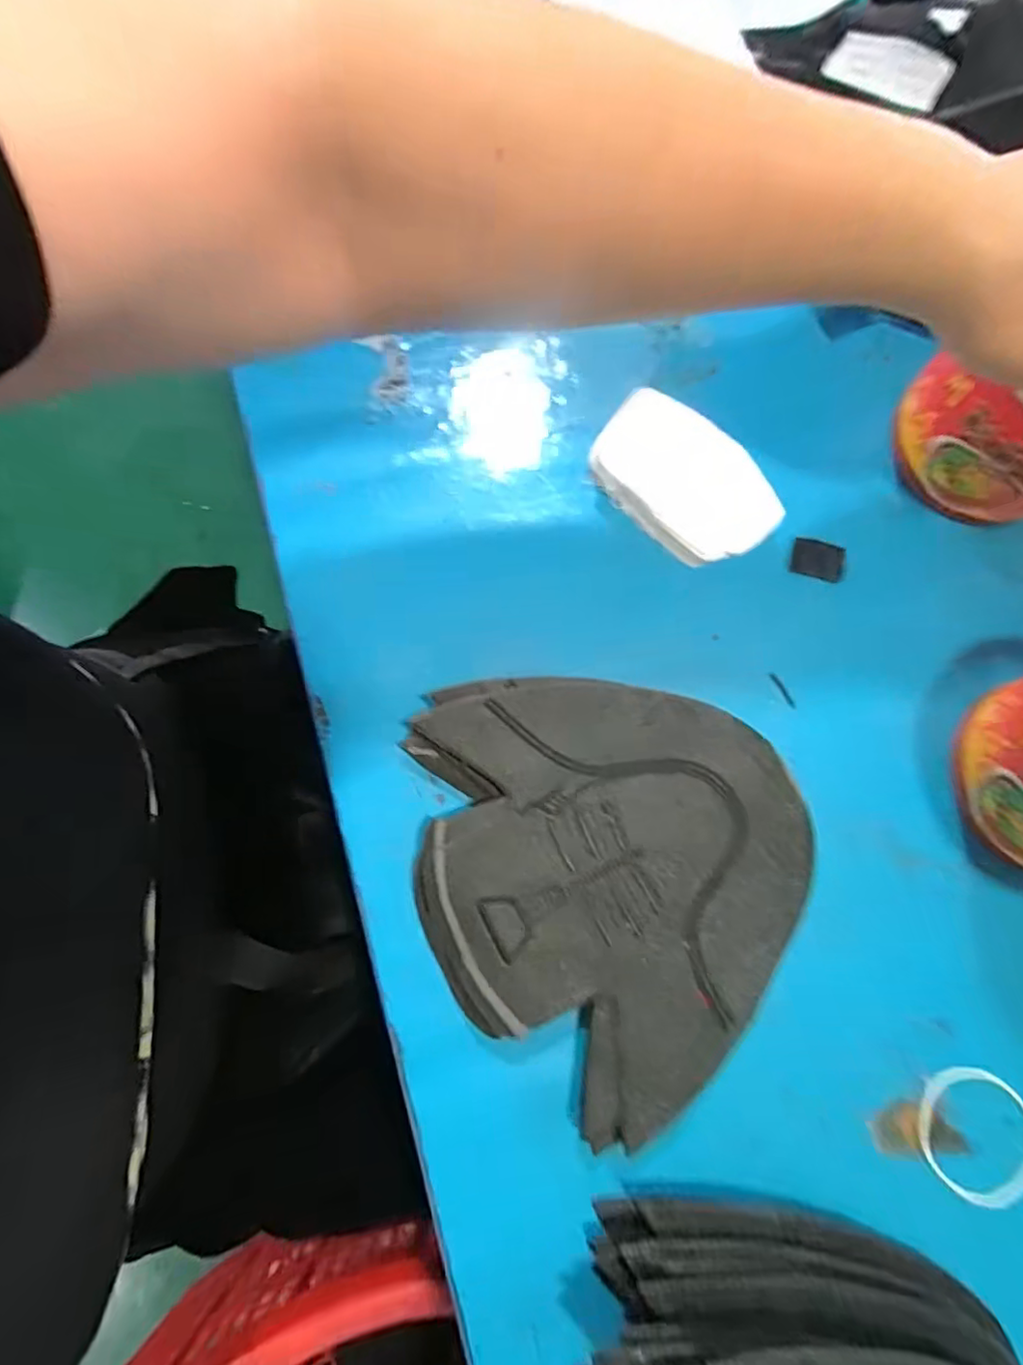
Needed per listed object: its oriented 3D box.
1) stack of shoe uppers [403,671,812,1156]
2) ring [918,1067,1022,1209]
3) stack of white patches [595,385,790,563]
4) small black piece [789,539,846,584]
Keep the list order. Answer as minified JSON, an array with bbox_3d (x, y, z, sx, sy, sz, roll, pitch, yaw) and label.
[{"bbox_3d":[0.048,0.091,0.272,0.172,0.027,0.187,-8,80,-3],"label":"stack of shoe uppers"},{"bbox_3d":[0.213,0.205,0.266,0.053,0.004,0.055,0,80,-1],"label":"ring"},{"bbox_3d":[0.090,-0.104,0.311,0.096,0.026,0.060,40,81,6],"label":"stack of white patches"},{"bbox_3d":[0.161,-0.064,0.311,0.025,0.010,0.019,16,80,2],"label":"small black piece"}]

